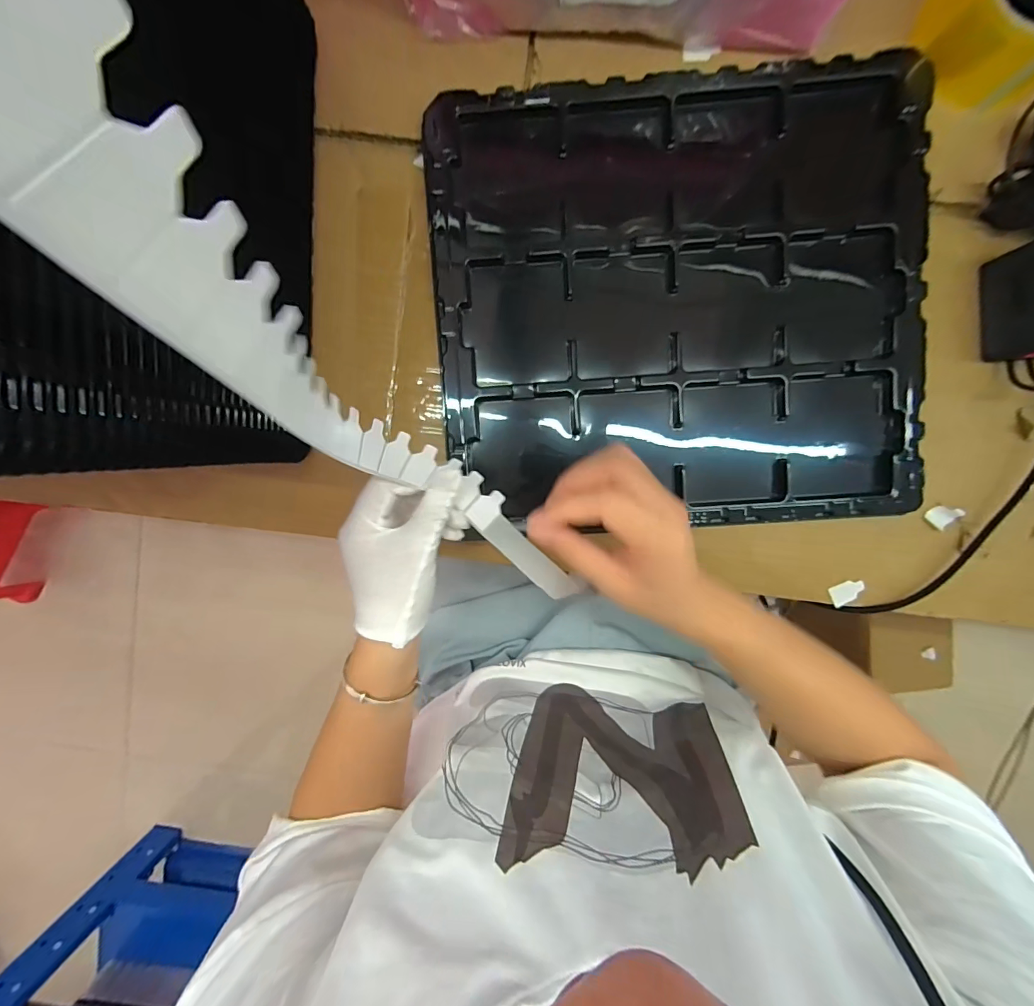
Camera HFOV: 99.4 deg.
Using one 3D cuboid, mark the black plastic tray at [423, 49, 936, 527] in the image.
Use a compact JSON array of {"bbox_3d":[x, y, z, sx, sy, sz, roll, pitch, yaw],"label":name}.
[{"bbox_3d":[0.126,-0.155,0.345,0.374,0.013,0.339,-4,94,1],"label":"black plastic tray"}]

